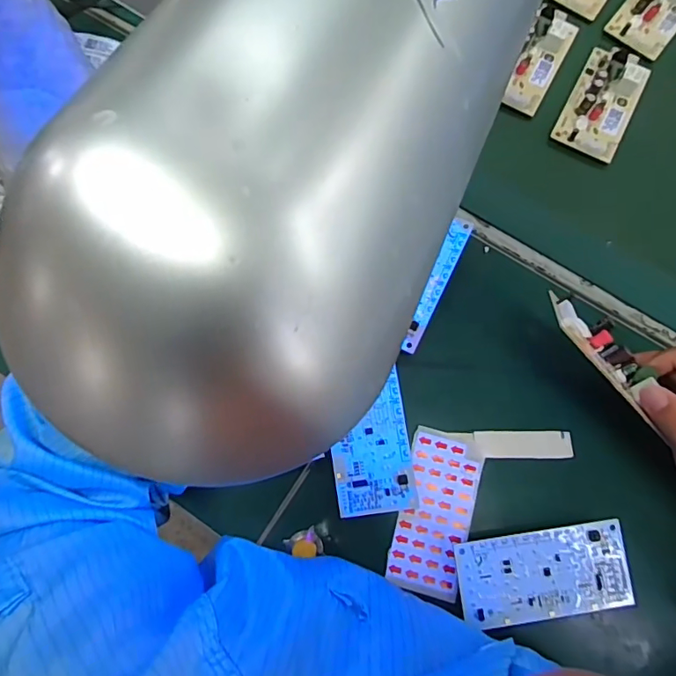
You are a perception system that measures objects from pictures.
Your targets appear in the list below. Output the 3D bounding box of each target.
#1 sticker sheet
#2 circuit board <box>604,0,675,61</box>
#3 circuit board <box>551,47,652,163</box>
[{"bbox_3d":[0.070,0.122,0.354,0.050,0.004,0.107,15,75,3],"label":"sticker sheet"},{"bbox_3d":[0.305,-0.316,0.475,0.056,0.017,0.113,37,77,8],"label":"circuit board"},{"bbox_3d":[0.239,-0.212,0.445,0.057,0.017,0.113,28,76,6],"label":"circuit board"}]

